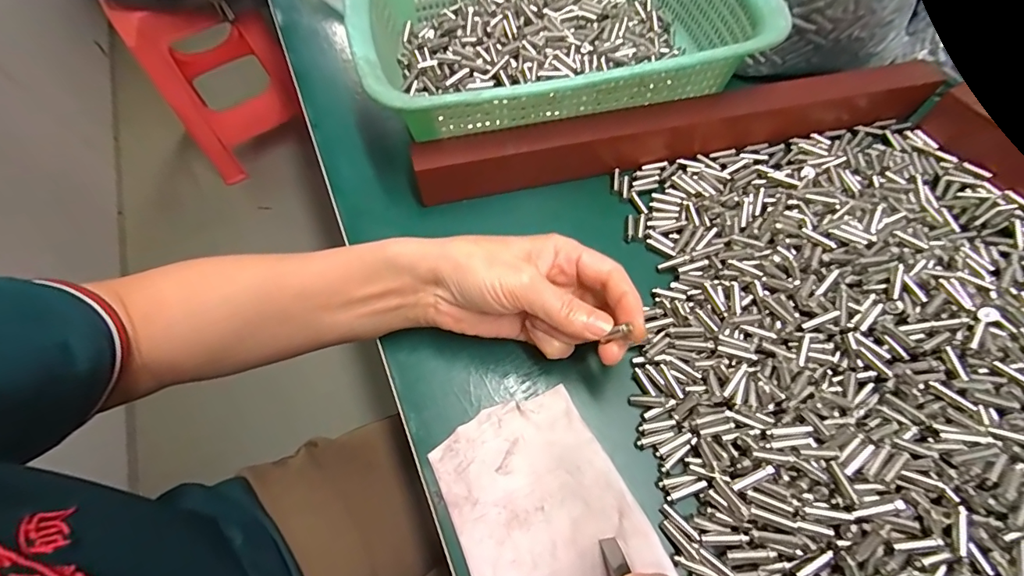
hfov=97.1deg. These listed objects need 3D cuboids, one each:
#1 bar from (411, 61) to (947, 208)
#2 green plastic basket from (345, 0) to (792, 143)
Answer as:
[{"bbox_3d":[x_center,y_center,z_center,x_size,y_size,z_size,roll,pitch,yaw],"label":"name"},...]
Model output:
[{"bbox_3d":[0.128,-0.120,0.336,0.397,0.036,0.032,-13,60,-6],"label":"bar"},{"bbox_3d":[0.029,-0.205,0.364,0.288,0.076,0.217,-14,60,-6],"label":"green plastic basket"}]

